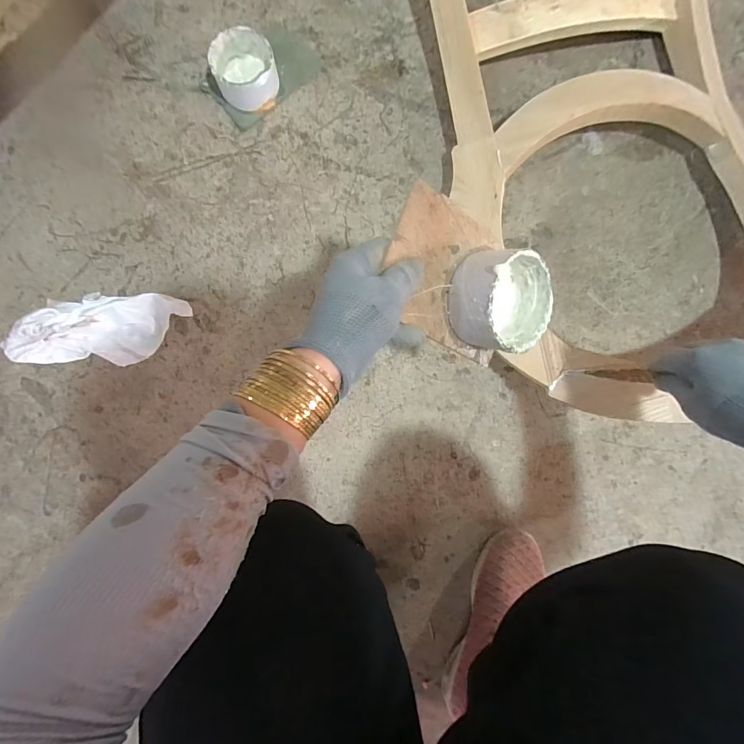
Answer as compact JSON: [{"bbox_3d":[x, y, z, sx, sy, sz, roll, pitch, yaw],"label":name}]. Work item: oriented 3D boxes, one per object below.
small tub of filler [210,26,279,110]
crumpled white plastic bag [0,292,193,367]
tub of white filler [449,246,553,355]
[{"bbox_3d":[-0.173,-0.412,0.542,0.081,0.049,0.090,-19,85,-3],"label":"small tub of filler"},{"bbox_3d":[-0.348,-0.058,0.501,0.197,0.058,0.087,-1,85,-1],"label":"crumpled white plastic bag"},{"bbox_3d":[0.112,-0.063,0.345,0.087,0.050,0.084,-21,110,-30],"label":"tub of white filler"}]

